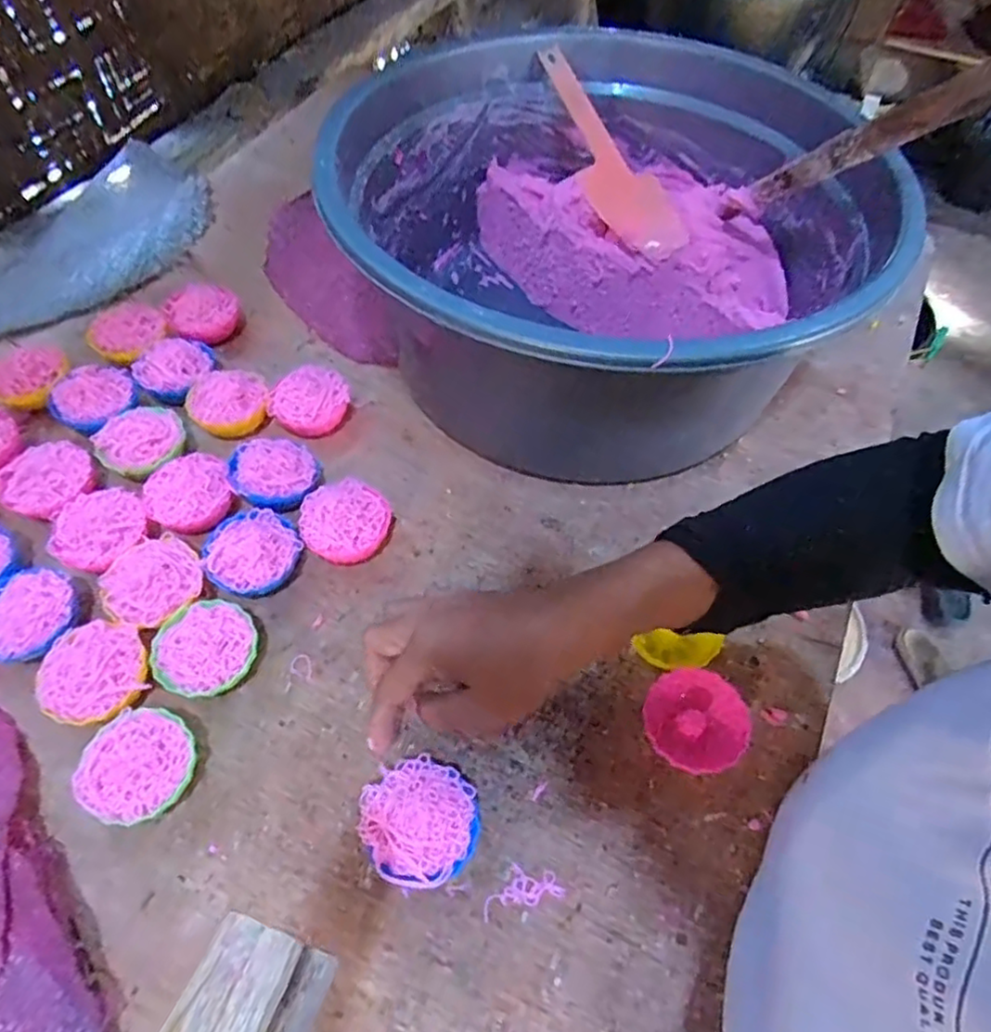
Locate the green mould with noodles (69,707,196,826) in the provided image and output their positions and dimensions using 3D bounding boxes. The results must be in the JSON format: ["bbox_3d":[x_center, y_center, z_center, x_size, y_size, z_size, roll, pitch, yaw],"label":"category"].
[{"bbox_3d":[-0.203,0.146,0.375,0.058,0.030,0.059,1,58,-1],"label":"green mould with noodles"}]

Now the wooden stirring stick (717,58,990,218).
[{"bbox_3d":[0.244,-0.250,0.446,0.032,0.218,0.023,-31,106,-22],"label":"wooden stirring stick"}]

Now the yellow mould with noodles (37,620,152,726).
[{"bbox_3d":[-0.245,0.099,0.402,0.060,0.036,0.065,1,58,-1],"label":"yellow mould with noodles"}]

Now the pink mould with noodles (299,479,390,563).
[{"bbox_3d":[-0.106,0.006,0.464,0.060,0.038,0.060,1,58,-1],"label":"pink mould with noodles"}]

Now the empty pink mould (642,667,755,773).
[{"bbox_3d":[0.123,0.128,0.404,0.064,0.024,0.058,-17,60,-11],"label":"empty pink mould"}]

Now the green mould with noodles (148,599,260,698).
[{"bbox_3d":[-0.181,0.087,0.411,0.058,0.030,0.060,1,58,-1],"label":"green mould with noodles"}]

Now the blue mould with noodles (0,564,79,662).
[{"bbox_3d":[-0.305,0.065,0.424,0.066,0.036,0.061,1,58,-1],"label":"blue mould with noodles"}]

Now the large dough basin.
[{"bbox_3d":[0.079,-0.206,0.531,0.381,0.195,0.405,1,58,-1],"label":"large dough basin"}]

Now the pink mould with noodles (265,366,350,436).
[{"bbox_3d":[-0.151,-0.090,0.529,0.064,0.036,0.057,-25,62,-16],"label":"pink mould with noodles"}]

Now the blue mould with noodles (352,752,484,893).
[{"bbox_3d":[-0.042,0.172,0.365,0.065,0.034,0.061,1,58,-1],"label":"blue mould with noodles"}]

